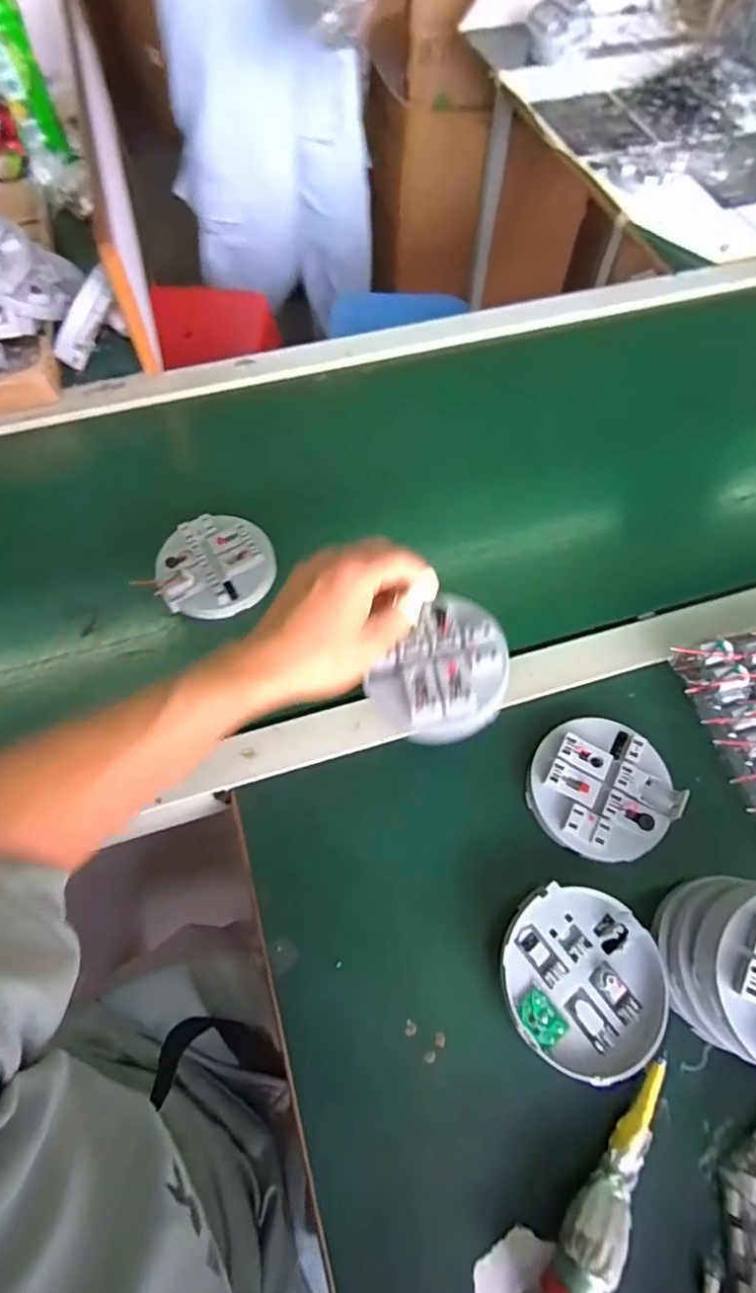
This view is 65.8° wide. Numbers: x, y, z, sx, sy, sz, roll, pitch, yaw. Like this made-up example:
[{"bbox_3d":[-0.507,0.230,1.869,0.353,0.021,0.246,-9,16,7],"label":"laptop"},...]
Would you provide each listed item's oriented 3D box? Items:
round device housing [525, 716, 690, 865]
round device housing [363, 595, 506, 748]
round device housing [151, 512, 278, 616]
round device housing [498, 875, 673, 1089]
[{"bbox_3d":[0.167,0.108,0.442,0.102,0.025,0.102,1,64,-1],"label":"round device housing"},{"bbox_3d":[0.050,0.021,0.416,0.083,0.035,0.099,40,70,16],"label":"round device housing"},{"bbox_3d":[-0.145,-0.075,0.532,0.100,0.031,0.090,-1,64,-2],"label":"round device housing"},{"bbox_3d":[0.133,0.216,0.384,0.102,0.030,0.103,1,64,-1],"label":"round device housing"}]

